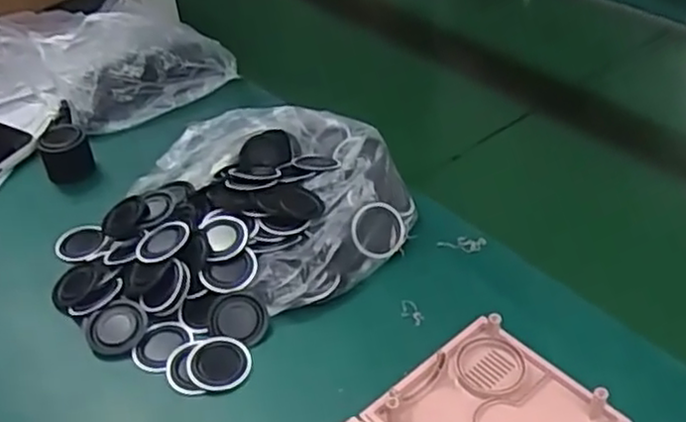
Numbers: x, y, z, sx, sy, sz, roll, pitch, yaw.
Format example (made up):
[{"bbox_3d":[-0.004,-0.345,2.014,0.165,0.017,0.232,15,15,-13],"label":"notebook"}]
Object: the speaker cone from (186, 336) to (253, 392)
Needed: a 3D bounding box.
[{"bbox_3d":[-0.078,0.095,0.444,0.039,0.006,0.038,-9,40,-7],"label":"speaker cone"}]

